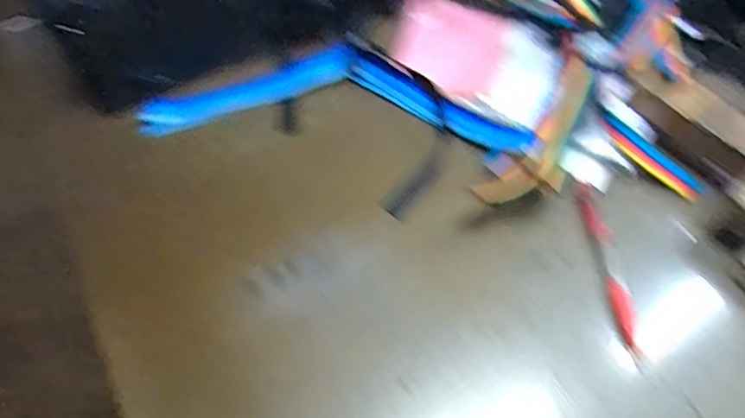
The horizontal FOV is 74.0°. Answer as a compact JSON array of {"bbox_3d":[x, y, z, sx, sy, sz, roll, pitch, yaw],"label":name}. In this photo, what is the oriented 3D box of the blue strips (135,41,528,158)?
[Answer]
[{"bbox_3d":[-0.030,-0.096,0.426,0.324,0.025,0.094,5,57,6],"label":"blue strips"}]

